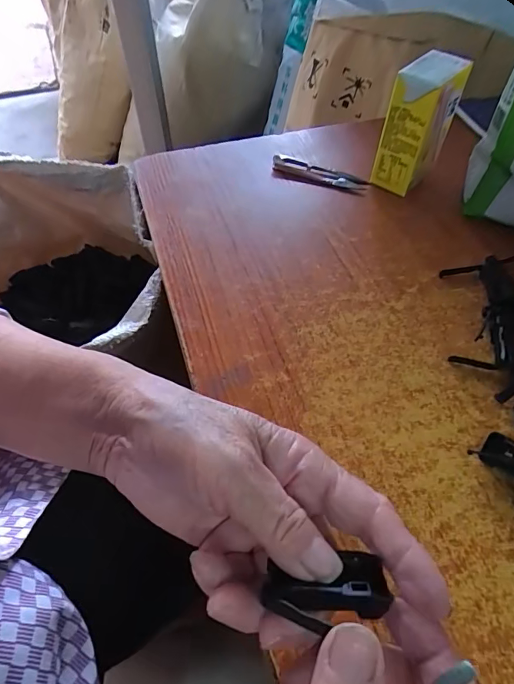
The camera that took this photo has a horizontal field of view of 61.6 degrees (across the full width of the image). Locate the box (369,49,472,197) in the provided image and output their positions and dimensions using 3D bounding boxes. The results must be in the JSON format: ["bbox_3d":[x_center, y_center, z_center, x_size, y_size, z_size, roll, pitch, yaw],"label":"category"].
[{"bbox_3d":[0.154,-0.207,0.416,0.047,0.112,0.061,36,63,23],"label":"box"}]

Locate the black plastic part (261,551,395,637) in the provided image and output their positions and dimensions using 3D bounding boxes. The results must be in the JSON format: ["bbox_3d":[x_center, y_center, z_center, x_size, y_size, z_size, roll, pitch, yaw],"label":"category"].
[{"bbox_3d":[0.027,0.095,0.165,0.046,0.013,0.024,-5,55,-8],"label":"black plastic part"}]

